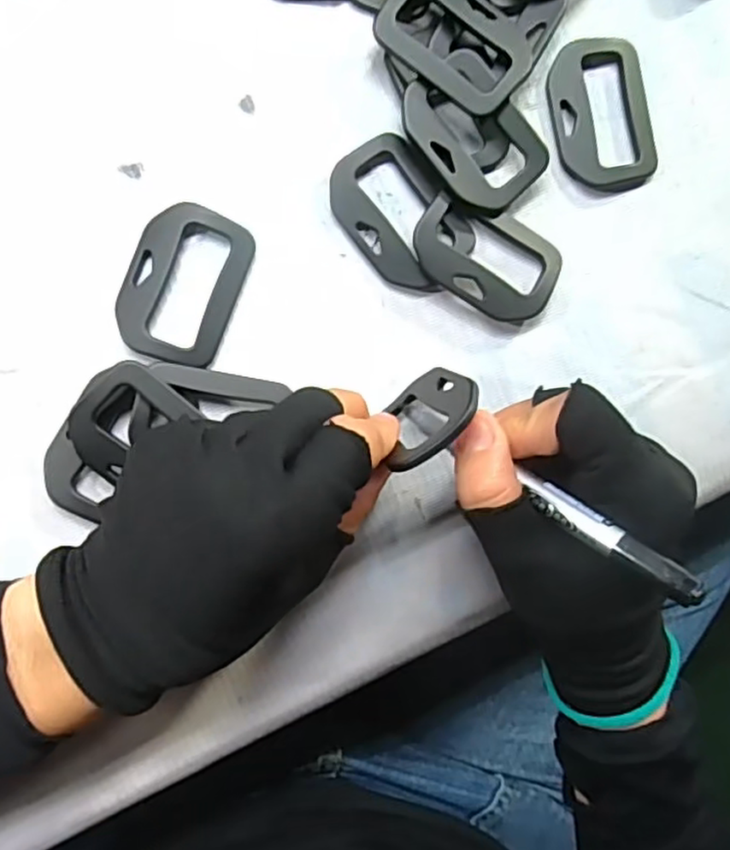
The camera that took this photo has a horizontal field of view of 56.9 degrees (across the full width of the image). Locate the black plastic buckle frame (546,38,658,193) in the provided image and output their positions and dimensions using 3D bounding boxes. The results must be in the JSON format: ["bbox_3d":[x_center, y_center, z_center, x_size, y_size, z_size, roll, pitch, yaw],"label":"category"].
[{"bbox_3d":[0.100,-0.130,0.283,0.042,0.006,0.062,-14,91,-7],"label":"black plastic buckle frame"}]

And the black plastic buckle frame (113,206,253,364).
[{"bbox_3d":[-0.071,-0.055,0.263,0.042,0.006,0.060,21,87,-6],"label":"black plastic buckle frame"}]

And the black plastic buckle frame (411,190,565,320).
[{"bbox_3d":[0.050,-0.068,0.274,0.061,0.011,0.040,28,86,-6],"label":"black plastic buckle frame"}]

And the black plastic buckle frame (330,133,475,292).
[{"bbox_3d":[0.014,-0.085,0.273,0.041,0.009,0.061,-41,94,-6],"label":"black plastic buckle frame"}]

